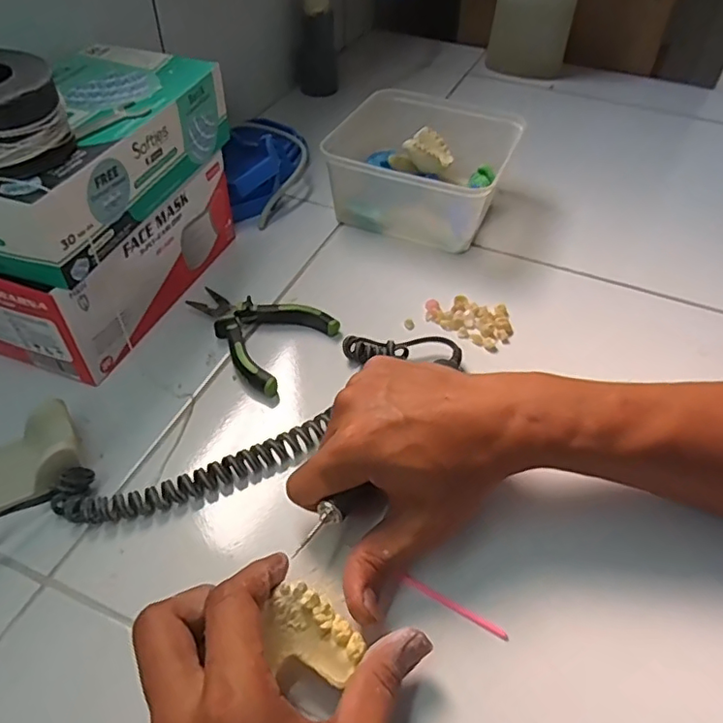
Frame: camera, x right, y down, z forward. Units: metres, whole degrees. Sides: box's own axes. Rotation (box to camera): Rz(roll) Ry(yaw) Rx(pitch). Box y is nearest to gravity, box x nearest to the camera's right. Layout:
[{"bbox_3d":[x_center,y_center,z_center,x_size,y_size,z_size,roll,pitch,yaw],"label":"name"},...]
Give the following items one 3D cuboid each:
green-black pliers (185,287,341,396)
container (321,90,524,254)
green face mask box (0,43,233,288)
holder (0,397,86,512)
[{"bbox_3d":[-0.085,-0.027,0.439,0.106,0.012,0.084,28,51,20],"label":"green-black pliers"},{"bbox_3d":[0.055,-0.188,0.559,0.151,0.071,0.160,19,49,13],"label":"container"},{"bbox_3d":[-0.190,-0.147,0.395,0.104,0.060,0.209,15,48,12],"label":"green face mask box"},{"bbox_3d":[-0.217,0.063,0.344,0.088,0.034,0.048,-17,51,-19],"label":"holder"}]

